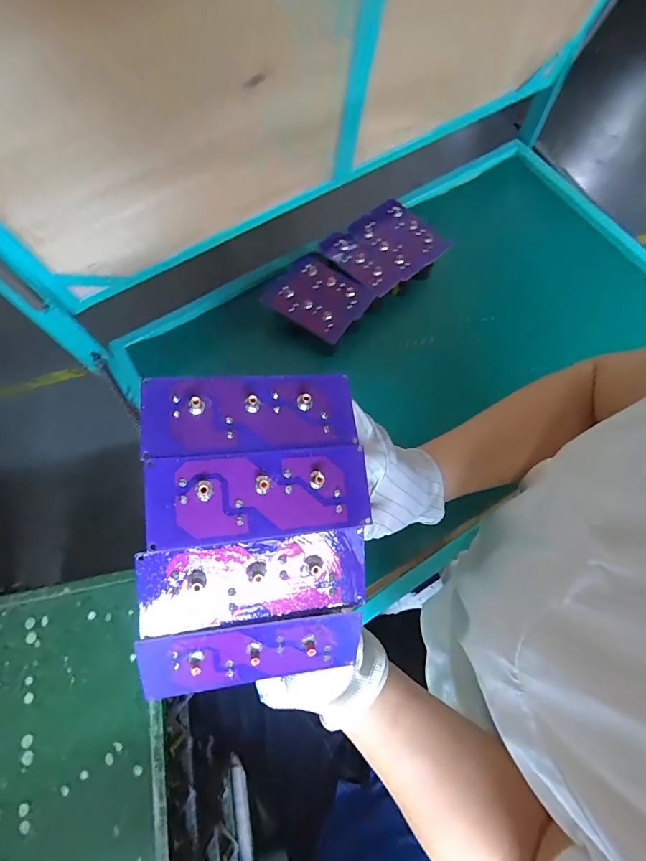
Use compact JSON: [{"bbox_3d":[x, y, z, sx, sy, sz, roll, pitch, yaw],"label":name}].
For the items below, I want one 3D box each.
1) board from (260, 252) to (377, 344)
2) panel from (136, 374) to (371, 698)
[{"bbox_3d":[-0.008,-0.204,0.610,0.133,0.021,0.113,39,75,14],"label":"board"},{"bbox_3d":[-0.042,0.062,0.260,0.135,0.029,0.196,0,83,-14],"label":"panel"}]

